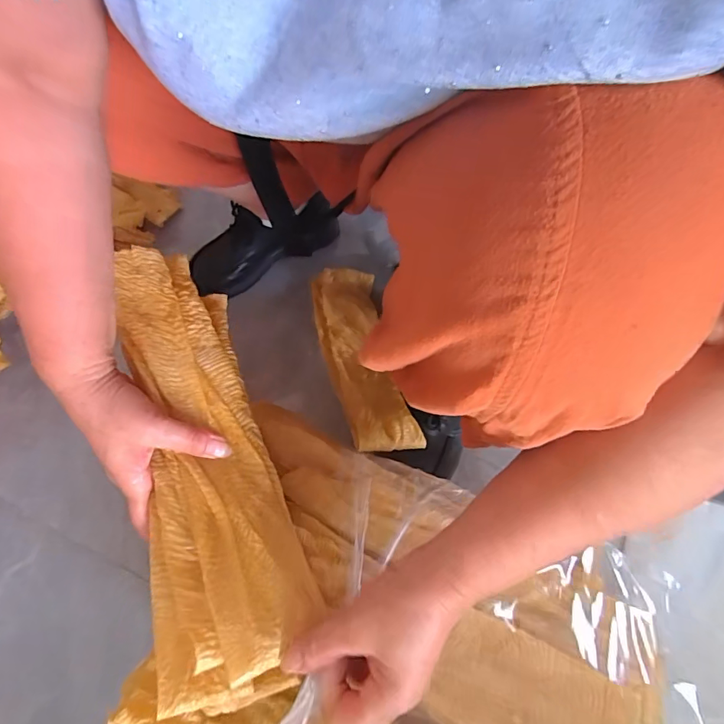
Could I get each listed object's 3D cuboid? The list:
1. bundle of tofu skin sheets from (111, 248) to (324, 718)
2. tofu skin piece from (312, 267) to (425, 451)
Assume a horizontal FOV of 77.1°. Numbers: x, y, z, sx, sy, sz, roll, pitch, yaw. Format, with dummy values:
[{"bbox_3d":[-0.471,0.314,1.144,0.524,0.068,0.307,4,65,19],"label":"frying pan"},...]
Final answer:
[{"bbox_3d":[-0.128,0.064,0.367,0.104,0.054,0.353,-17,67,-7],"label":"bundle of tofu skin sheets"},{"bbox_3d":[-0.007,-0.021,0.586,0.087,0.021,0.323,-12,47,-5],"label":"tofu skin piece"}]

